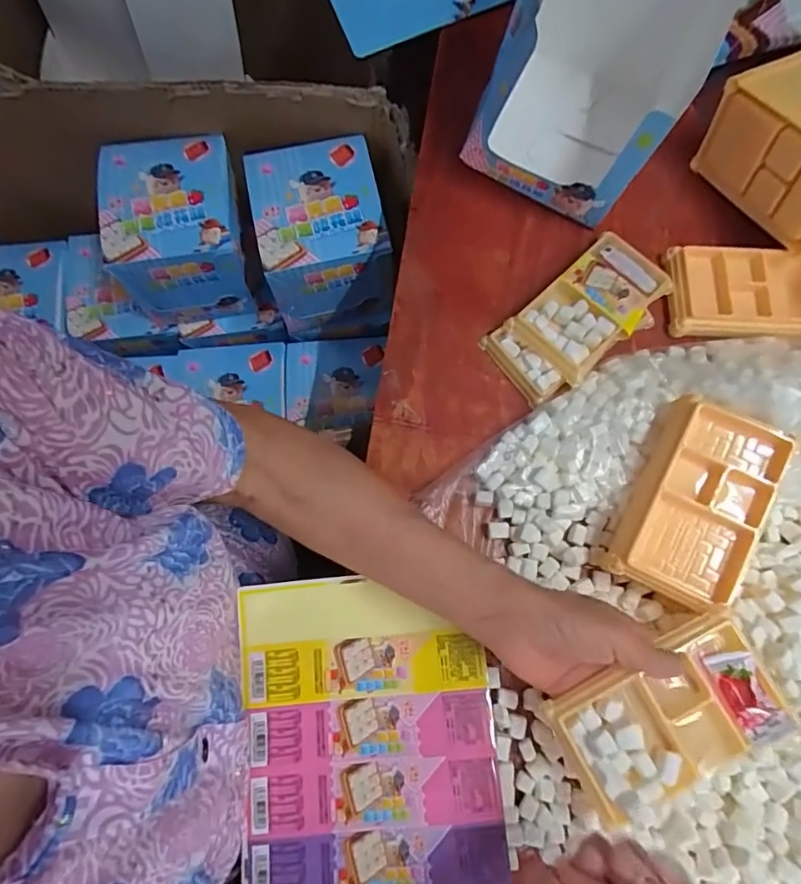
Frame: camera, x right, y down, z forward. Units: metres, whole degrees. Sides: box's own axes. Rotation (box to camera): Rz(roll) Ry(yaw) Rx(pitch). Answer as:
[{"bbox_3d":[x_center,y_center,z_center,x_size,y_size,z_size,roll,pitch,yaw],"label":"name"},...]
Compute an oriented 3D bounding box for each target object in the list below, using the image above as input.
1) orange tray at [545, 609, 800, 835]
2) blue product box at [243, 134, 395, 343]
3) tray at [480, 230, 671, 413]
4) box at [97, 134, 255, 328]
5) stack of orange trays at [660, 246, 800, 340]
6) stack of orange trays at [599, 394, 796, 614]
[{"bbox_3d":[0.168,0.170,0.326,0.137,0.026,0.074,-28,77,-6],"label":"orange tray"},{"bbox_3d":[-0.095,-0.249,0.653,0.144,0.158,0.179,-13,74,-4],"label":"blue product box"},{"bbox_3d":[0.154,-0.107,0.439,0.162,0.027,0.080,-40,79,-9],"label":"tray"},{"bbox_3d":[-0.266,-0.262,0.646,0.139,0.136,0.164,-8,74,-3],"label":"box"},{"bbox_3d":[0.304,-0.127,0.451,0.140,0.026,0.079,4,74,1],"label":"stack of orange trays"},{"bbox_3d":[0.211,0.044,0.370,0.082,0.042,0.139,26,78,7],"label":"stack of orange trays"}]

